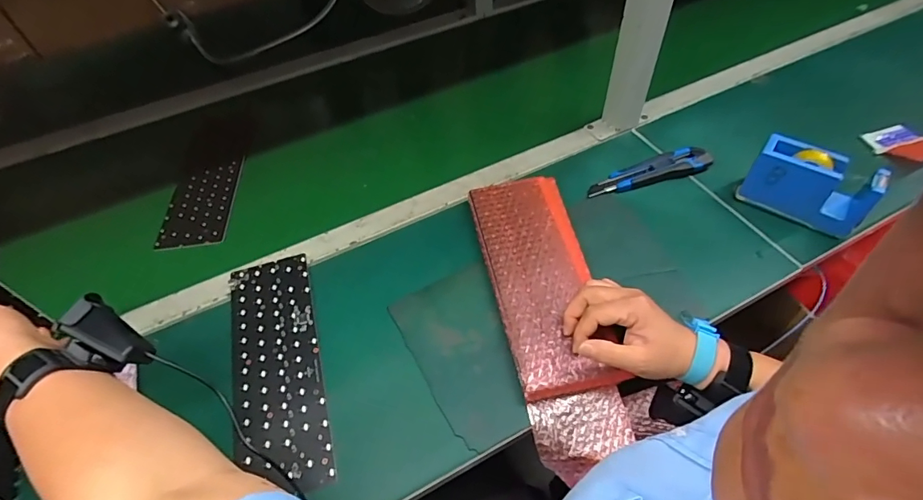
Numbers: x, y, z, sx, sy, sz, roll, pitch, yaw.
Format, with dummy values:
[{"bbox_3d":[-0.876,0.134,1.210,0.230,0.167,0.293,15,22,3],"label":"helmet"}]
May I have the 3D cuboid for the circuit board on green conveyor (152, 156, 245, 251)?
[{"bbox_3d":[-0.377,-0.071,0.677,0.092,0.007,0.168,-7,52,-2],"label":"circuit board on green conveyor"}]

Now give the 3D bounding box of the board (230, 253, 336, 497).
[{"bbox_3d":[-0.201,0.120,0.507,0.088,0.006,0.274,-16,53,-9],"label":"board"}]

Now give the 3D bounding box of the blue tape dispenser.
[{"bbox_3d":[0.427,-0.079,0.573,0.132,0.079,0.052,31,60,24],"label":"blue tape dispenser"}]

